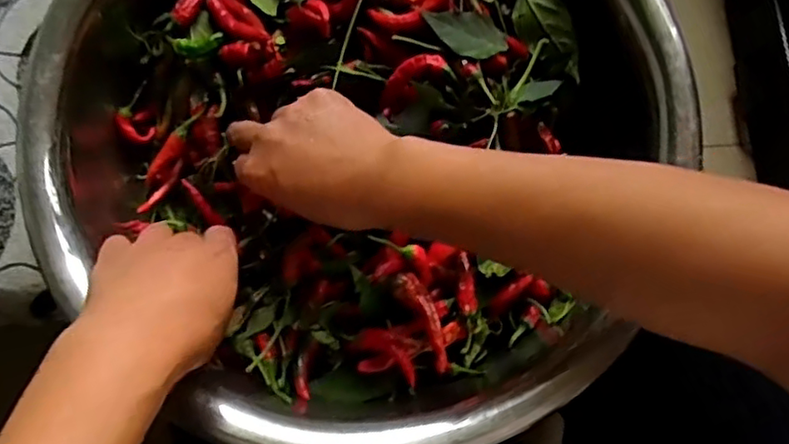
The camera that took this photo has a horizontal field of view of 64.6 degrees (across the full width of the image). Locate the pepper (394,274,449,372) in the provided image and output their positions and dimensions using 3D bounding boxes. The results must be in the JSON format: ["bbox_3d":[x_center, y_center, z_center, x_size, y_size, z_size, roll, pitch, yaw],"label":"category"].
[{"bbox_3d":[0.020,0.061,0.391,0.018,0.013,0.065,-28,76,-6],"label":"pepper"}]

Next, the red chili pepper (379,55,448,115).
[{"bbox_3d":[0.009,-0.091,0.406,0.051,0.010,0.021,-43,75,27],"label":"red chili pepper"}]

